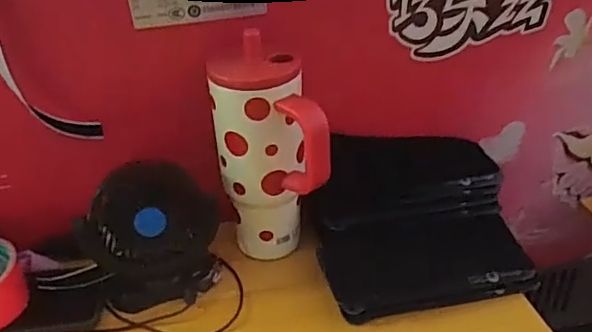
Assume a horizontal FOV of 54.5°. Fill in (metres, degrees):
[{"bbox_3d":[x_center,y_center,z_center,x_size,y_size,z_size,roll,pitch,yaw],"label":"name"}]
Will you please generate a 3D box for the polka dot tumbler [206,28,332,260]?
[{"bbox_3d":[-0.018,0.007,0.538,0.076,0.215,0.107,-21,39,-26],"label":"polka dot tumbler"}]

